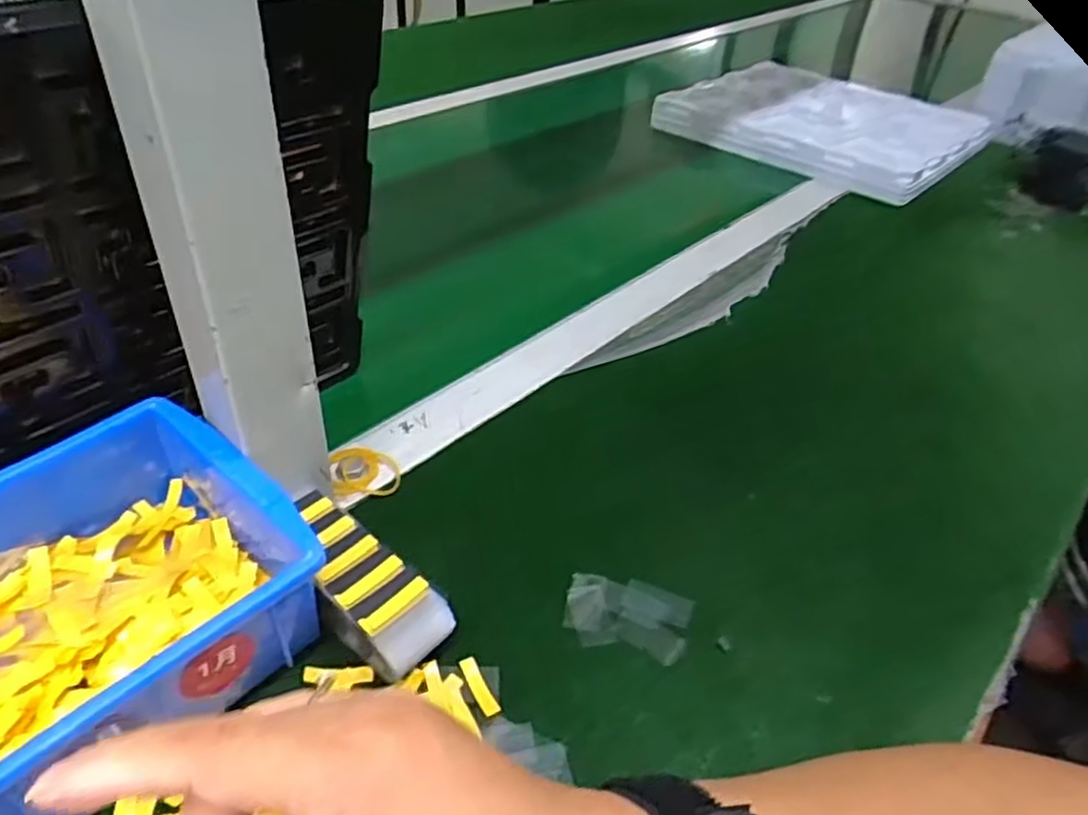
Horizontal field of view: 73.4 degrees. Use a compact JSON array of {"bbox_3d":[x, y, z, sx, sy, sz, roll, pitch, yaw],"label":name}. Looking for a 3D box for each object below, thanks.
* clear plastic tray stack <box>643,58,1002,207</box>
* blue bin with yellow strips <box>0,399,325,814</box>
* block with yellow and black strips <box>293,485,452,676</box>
[{"bbox_3d":[0.325,-0.331,0.842,0.248,0.036,0.311,-27,50,-33],"label":"clear plastic tray stack"},{"bbox_3d":[-0.202,0.092,0.285,0.136,0.067,0.197,31,48,29],"label":"blue bin with yellow strips"},{"bbox_3d":[-0.085,0.082,0.330,0.096,0.034,0.036,32,48,30],"label":"block with yellow and black strips"}]

